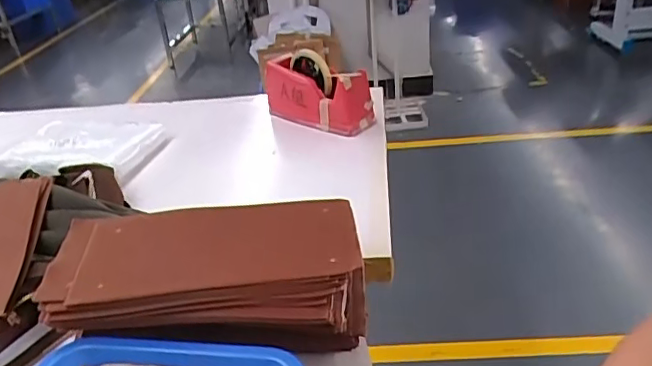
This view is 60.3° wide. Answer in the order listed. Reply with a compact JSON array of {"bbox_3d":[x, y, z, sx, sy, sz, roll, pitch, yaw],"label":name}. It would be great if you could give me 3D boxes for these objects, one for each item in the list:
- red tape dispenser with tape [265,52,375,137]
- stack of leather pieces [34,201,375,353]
[{"bbox_3d":[-0.016,-0.155,0.963,0.196,0.101,0.067,20,38,38],"label":"red tape dispenser with tape"},{"bbox_3d":[-0.107,0.094,0.533,0.279,0.092,0.129,-5,29,1],"label":"stack of leather pieces"}]

